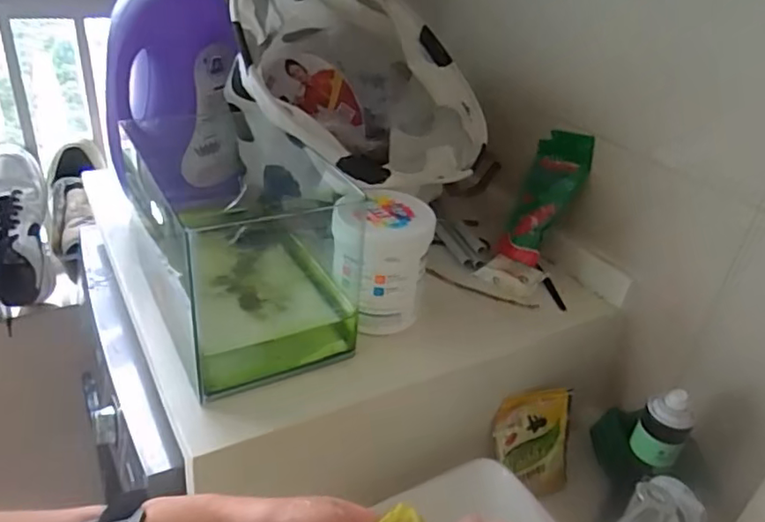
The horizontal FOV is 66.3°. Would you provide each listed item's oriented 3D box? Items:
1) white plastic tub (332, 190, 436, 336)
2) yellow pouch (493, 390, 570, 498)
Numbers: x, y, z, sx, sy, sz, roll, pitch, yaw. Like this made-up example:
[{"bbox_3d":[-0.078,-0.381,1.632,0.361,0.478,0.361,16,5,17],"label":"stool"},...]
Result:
[{"bbox_3d":[-0.004,0.001,0.724,0.111,0.148,0.116,5,32,-3],"label":"white plastic tub"},{"bbox_3d":[0.207,0.250,0.805,0.111,0.142,0.017,-2,7,-19],"label":"yellow pouch"}]

